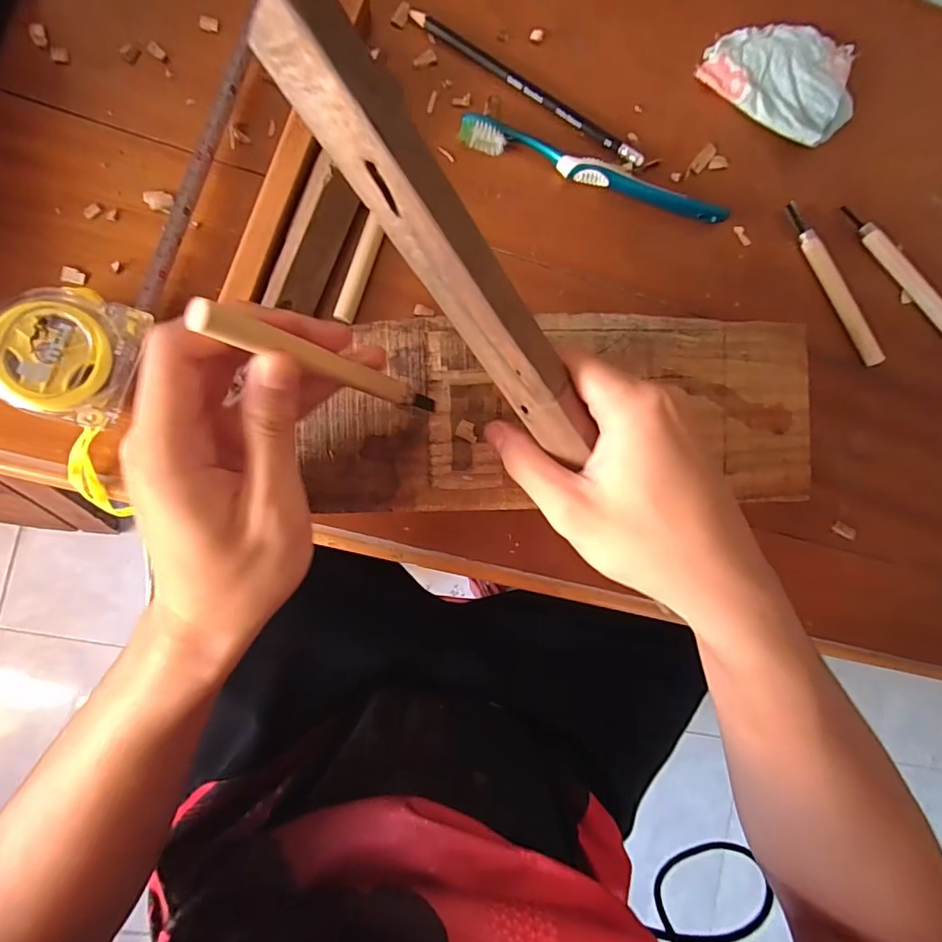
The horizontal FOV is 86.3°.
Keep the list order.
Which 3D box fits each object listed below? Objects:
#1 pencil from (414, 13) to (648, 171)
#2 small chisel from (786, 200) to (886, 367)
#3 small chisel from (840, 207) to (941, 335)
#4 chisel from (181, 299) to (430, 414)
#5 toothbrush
[{"bbox_3d":[0.040,-0.250,0.328,0.170,0.005,0.012,30,85,-7],"label":"pencil"},{"bbox_3d":[0.256,-0.132,0.355,0.011,0.010,0.127,-30,93,-8],"label":"small chisel"},{"bbox_3d":[0.313,-0.145,0.365,0.015,0.010,0.123,-44,95,-7],"label":"small chisel"},{"bbox_3d":[-0.055,-0.043,0.211,0.006,0.121,0.011,8,87,35],"label":"chisel"},{"bbox_3d":[0.082,-0.195,0.328,0.182,0.013,0.019,11,87,-8],"label":"toothbrush"}]

